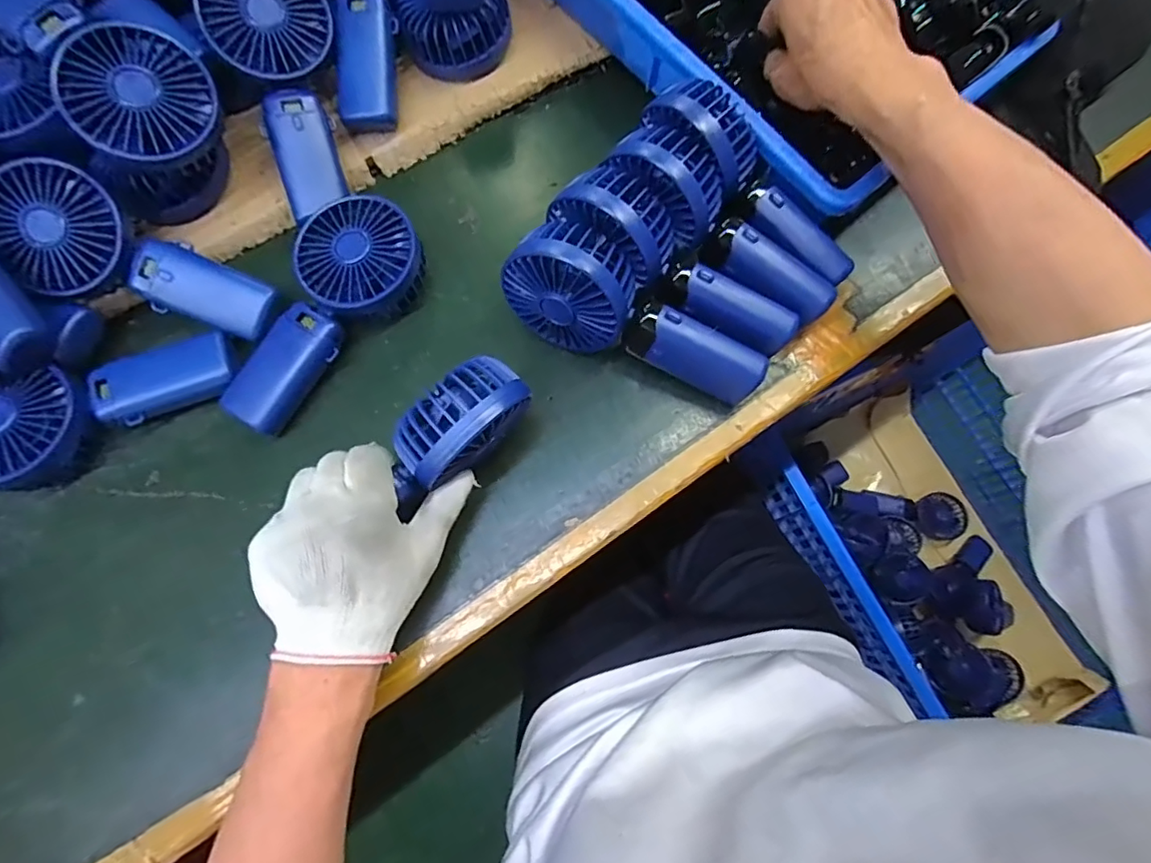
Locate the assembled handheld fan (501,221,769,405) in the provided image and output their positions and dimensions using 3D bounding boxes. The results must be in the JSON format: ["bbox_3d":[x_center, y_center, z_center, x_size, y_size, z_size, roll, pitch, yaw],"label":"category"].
[{"bbox_3d":[0.040,-0.075,0.387,0.184,0.082,0.052,26,75,-5],"label":"assembled handheld fan"}]

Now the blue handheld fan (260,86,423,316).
[{"bbox_3d":[-0.181,-0.165,0.421,0.082,0.056,0.176,-30,76,-8],"label":"blue handheld fan"}]

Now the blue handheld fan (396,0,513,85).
[{"bbox_3d":[-0.100,-0.350,0.446,0.086,0.071,0.096,-11,74,-3],"label":"blue handheld fan"}]

